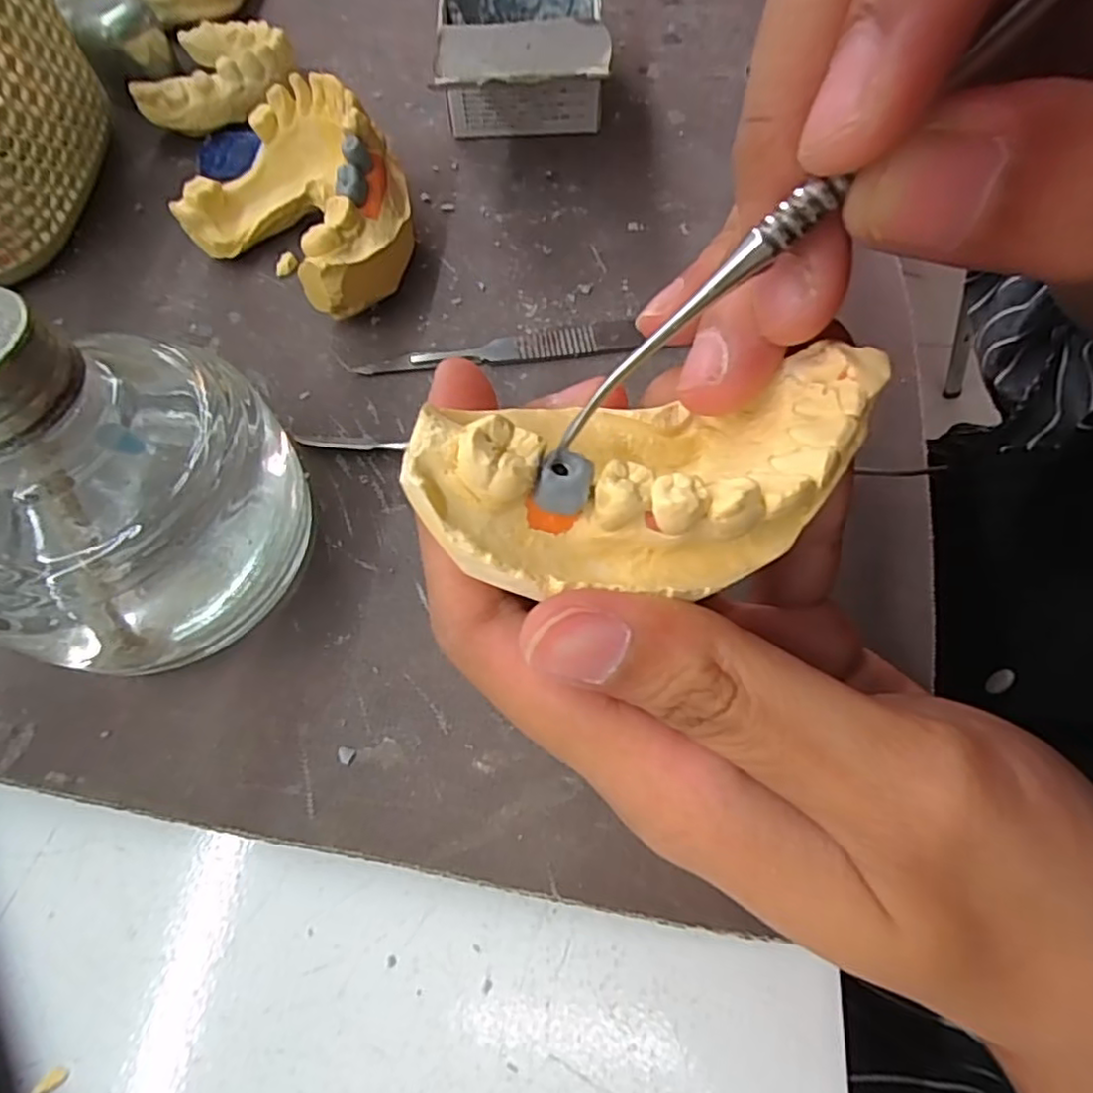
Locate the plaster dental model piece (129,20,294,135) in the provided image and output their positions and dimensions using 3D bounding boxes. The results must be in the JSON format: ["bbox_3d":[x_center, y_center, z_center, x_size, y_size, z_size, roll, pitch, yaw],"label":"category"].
[{"bbox_3d":[-0.121,-0.177,0.242,0.048,0.016,0.054,8,65,6],"label":"plaster dental model piece"}]

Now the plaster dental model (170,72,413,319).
[{"bbox_3d":[-0.071,-0.106,0.201,0.073,0.038,0.058,36,71,16],"label":"plaster dental model"}]

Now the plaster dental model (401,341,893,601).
[{"bbox_3d":[0.014,-0.010,0.092,0.061,0.020,0.029,-11,66,-2],"label":"plaster dental model"}]

